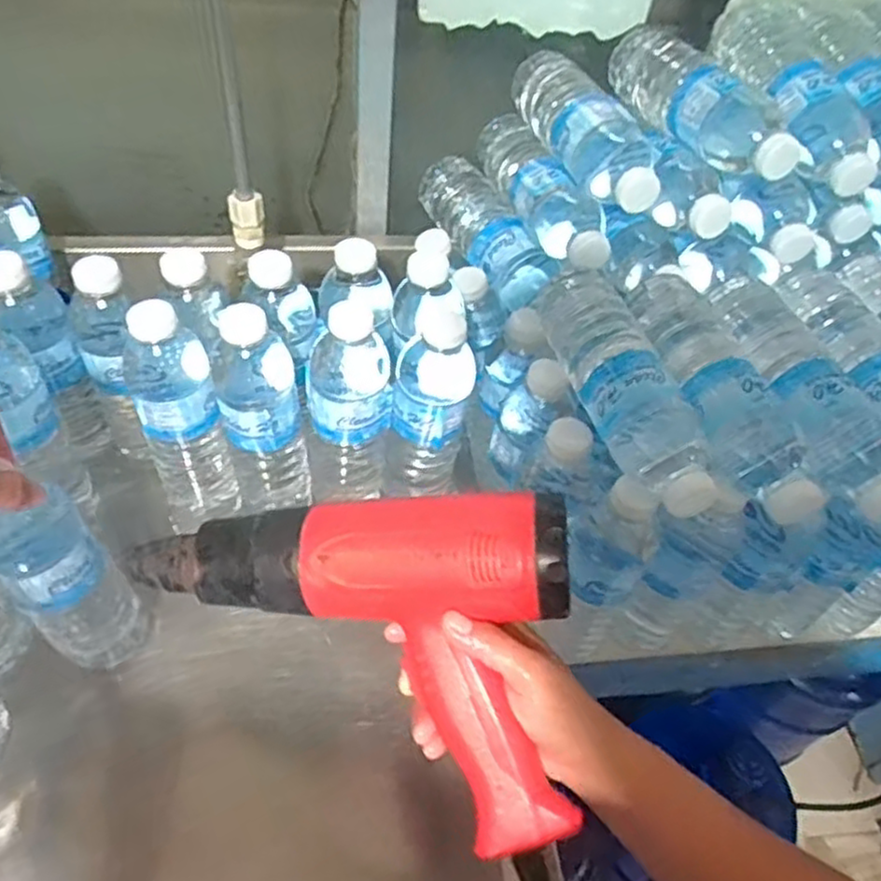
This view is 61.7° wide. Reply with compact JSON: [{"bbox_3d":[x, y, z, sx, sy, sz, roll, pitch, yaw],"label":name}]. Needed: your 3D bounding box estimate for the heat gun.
[{"bbox_3d":[-0.053,0.115,0.447,0.259,0.185,0.075,4,4,12],"label":"heat gun"}]

